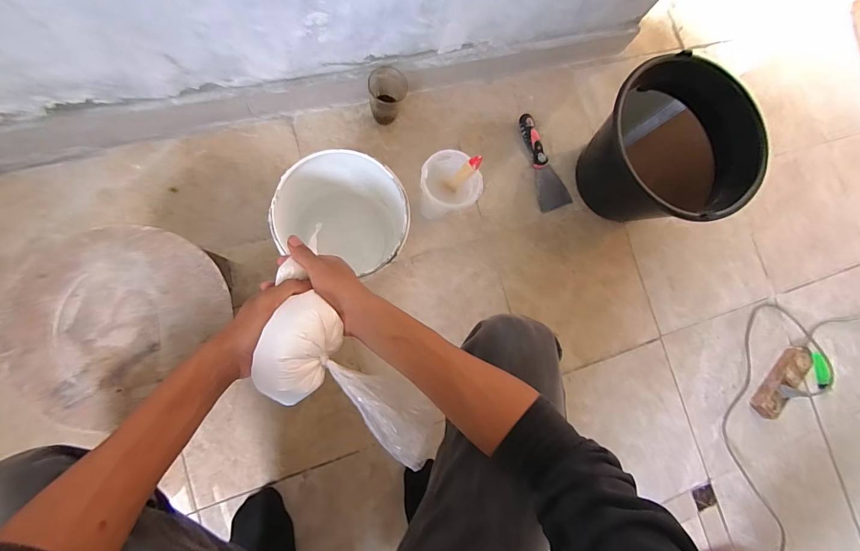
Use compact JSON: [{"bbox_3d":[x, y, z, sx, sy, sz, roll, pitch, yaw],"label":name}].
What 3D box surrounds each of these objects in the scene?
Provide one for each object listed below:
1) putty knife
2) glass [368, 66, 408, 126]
[{"bbox_3d":[0.227,-0.229,0.759,0.067,0.022,0.193,-21,88,-9],"label":"putty knife"},{"bbox_3d":[-0.078,-0.323,0.683,0.066,0.086,0.073,22,80,-5],"label":"glass"}]

